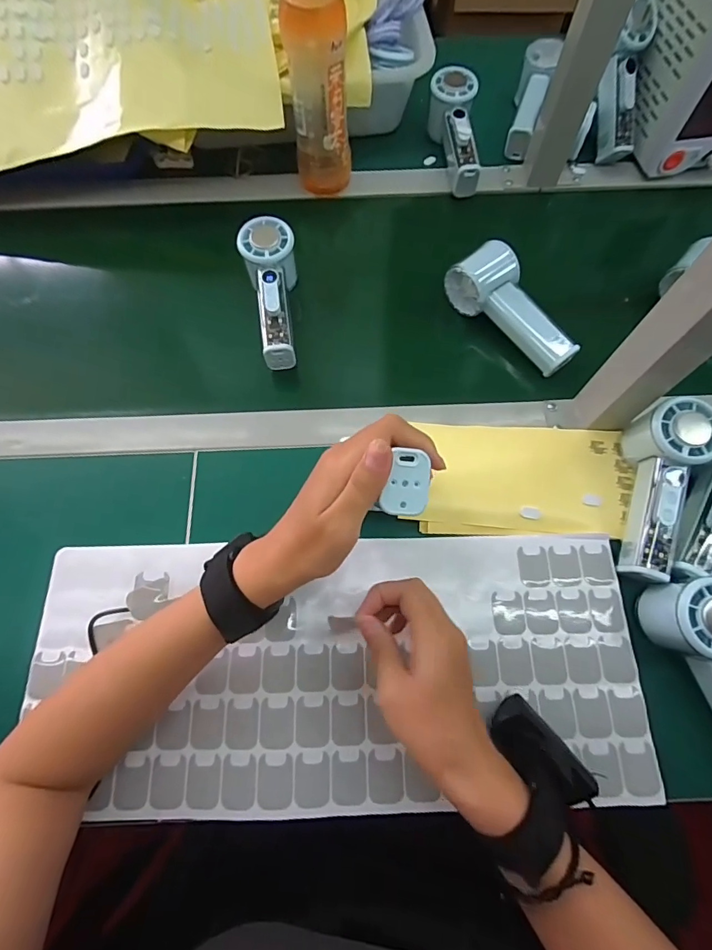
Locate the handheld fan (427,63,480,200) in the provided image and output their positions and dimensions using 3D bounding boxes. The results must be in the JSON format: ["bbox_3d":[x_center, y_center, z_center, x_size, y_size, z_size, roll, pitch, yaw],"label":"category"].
[{"bbox_3d":[0.126,-0.420,0.550,0.052,0.060,0.152,-7,86,-5],"label":"handheld fan"}]

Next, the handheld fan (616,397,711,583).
[{"bbox_3d":[0.261,0.014,0.384,0.057,0.056,0.154,16,85,4],"label":"handheld fan"}]

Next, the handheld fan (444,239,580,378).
[{"bbox_3d":[0.162,-0.170,0.454,0.057,0.046,0.149,-30,73,-12],"label":"handheld fan"}]

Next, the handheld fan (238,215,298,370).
[{"bbox_3d":[-0.088,-0.190,0.467,0.053,0.044,0.157,-6,83,-4],"label":"handheld fan"}]

